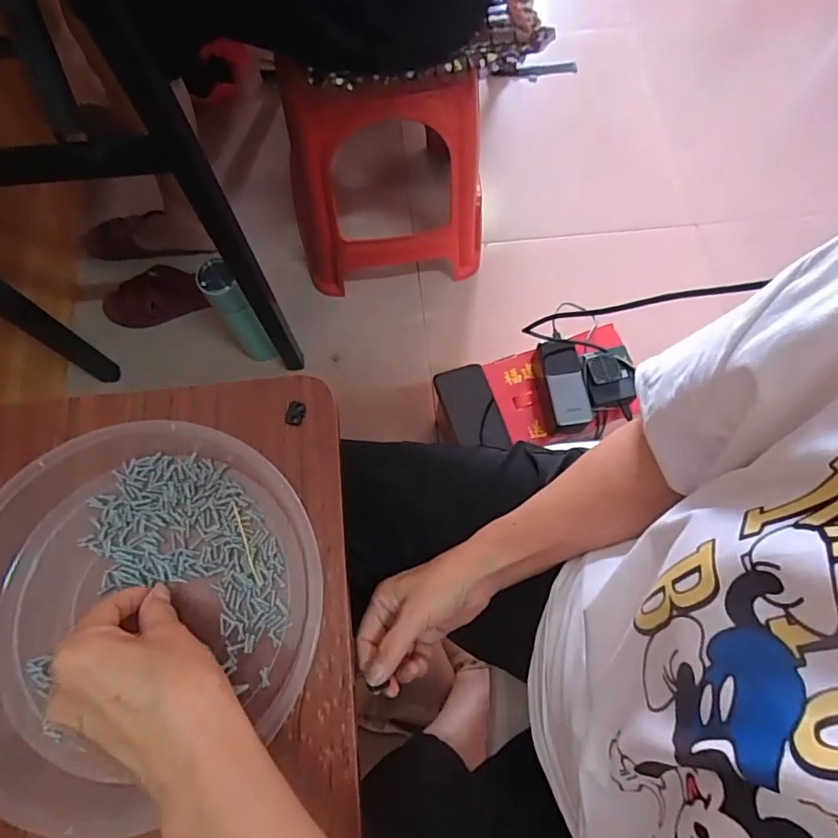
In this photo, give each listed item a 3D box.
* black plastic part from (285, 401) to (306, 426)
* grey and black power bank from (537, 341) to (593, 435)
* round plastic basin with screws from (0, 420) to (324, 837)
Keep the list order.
[{"bbox_3d":[-0.094,-0.004,0.392,0.013,0.006,0.019,14,72,4],"label":"black plastic part"},{"bbox_3d":[0.206,-0.044,0.730,0.055,0.056,0.122,-4,71,-2],"label":"grey and black power bank"},{"bbox_3d":[-0.180,0.120,0.336,0.227,0.044,0.227,0,71,-1],"label":"round plastic basin with screws"}]

